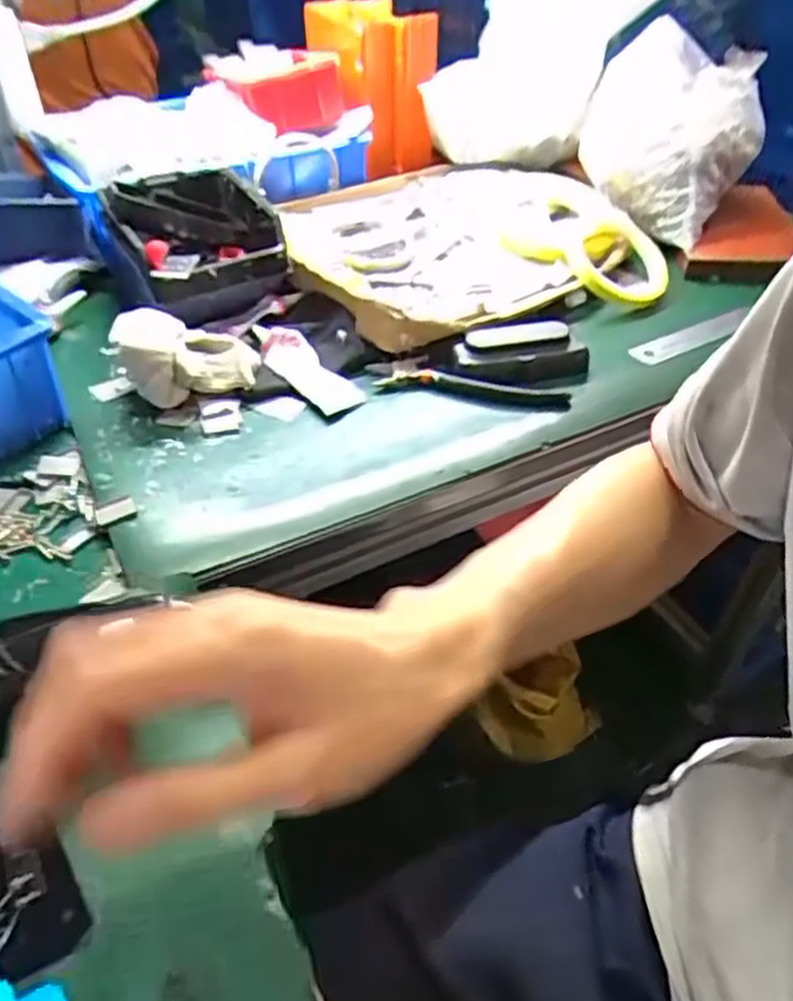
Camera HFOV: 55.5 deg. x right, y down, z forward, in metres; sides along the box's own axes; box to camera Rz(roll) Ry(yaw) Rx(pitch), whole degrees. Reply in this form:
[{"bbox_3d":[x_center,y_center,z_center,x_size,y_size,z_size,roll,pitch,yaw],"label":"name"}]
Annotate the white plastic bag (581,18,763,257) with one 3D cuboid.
[{"bbox_3d":[0.259,-0.355,0.717,0.145,0.142,0.128,31,50,27],"label":"white plastic bag"}]

